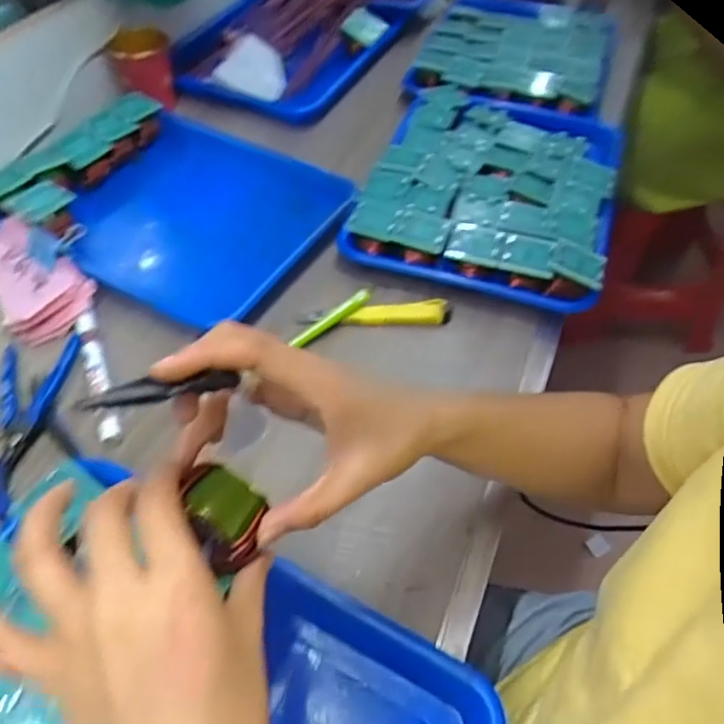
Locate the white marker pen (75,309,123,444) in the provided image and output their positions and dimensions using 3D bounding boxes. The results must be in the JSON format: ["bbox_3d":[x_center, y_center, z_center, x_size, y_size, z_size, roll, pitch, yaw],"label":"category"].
[{"bbox_3d":[-0.213,0.009,0.496,0.018,0.014,0.137,-19,54,-16],"label":"white marker pen"}]

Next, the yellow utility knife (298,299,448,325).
[{"bbox_3d":[0.012,-0.042,0.556,0.132,0.021,0.017,-1,51,-3],"label":"yellow utility knife"}]

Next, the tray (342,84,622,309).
[{"bbox_3d":[0.142,-0.198,0.651,0.238,0.038,0.330,16,52,11],"label":"tray"}]

